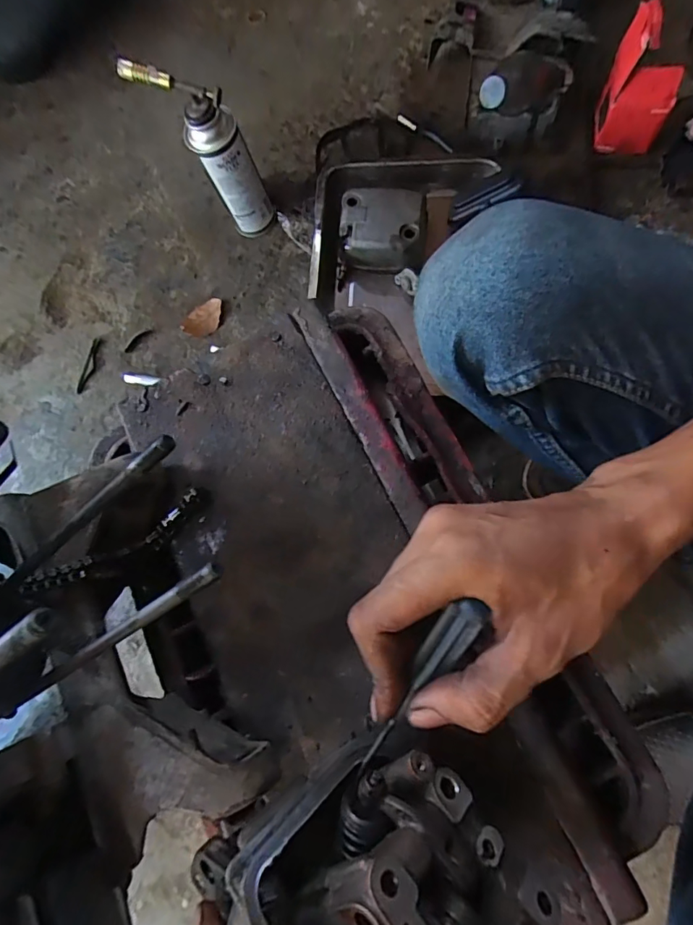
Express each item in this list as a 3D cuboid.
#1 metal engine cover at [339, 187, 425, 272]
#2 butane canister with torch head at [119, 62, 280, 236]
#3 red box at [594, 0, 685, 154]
[{"bbox_3d":[0.049,-0.319,0.646,0.115,0.068,0.096,7,75,4],"label":"metal engine cover"},{"bbox_3d":[-0.175,-0.402,0.627,0.129,0.235,0.073,28,77,9],"label":"butane canister with torch head"},{"bbox_3d":[0.391,-0.500,0.623,0.088,0.147,0.065,3,75,2],"label":"red box"}]

